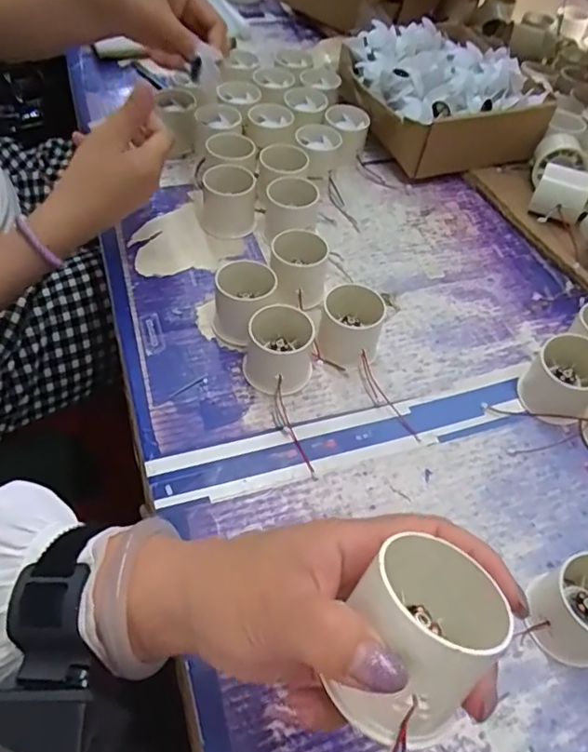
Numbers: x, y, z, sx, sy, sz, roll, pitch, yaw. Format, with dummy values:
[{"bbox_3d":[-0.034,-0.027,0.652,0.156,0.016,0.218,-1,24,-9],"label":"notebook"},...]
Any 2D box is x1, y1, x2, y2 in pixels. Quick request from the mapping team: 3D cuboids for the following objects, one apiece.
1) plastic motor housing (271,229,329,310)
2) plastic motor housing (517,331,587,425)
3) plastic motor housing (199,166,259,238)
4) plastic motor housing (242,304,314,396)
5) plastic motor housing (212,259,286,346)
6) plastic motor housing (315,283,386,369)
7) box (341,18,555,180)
[{"bbox_3d":[0.004,-0.092,0.507,0.050,0.053,0.051,5,53,-1],"label":"plastic motor housing"},{"bbox_3d":[0.213,0.001,0.444,0.053,0.049,0.063,37,59,22],"label":"plastic motor housing"},{"bbox_3d":[-0.066,-0.177,0.565,0.055,0.059,0.045,-2,53,-6],"label":"plastic motor housing"},{"bbox_3d":[-0.012,-0.019,0.449,0.054,0.049,0.051,2,53,-3],"label":"plastic motor housing"},{"bbox_3d":[-0.036,-0.061,0.477,0.062,0.051,0.061,2,53,-3],"label":"plastic motor housing"},{"bbox_3d":[0.046,-0.040,0.469,0.050,0.051,0.049,12,53,5],"label":"plastic motor housing"},{"bbox_3d":[0.164,-0.330,0.683,0.199,0.095,0.208,-18,56,-17],"label":"box"}]

